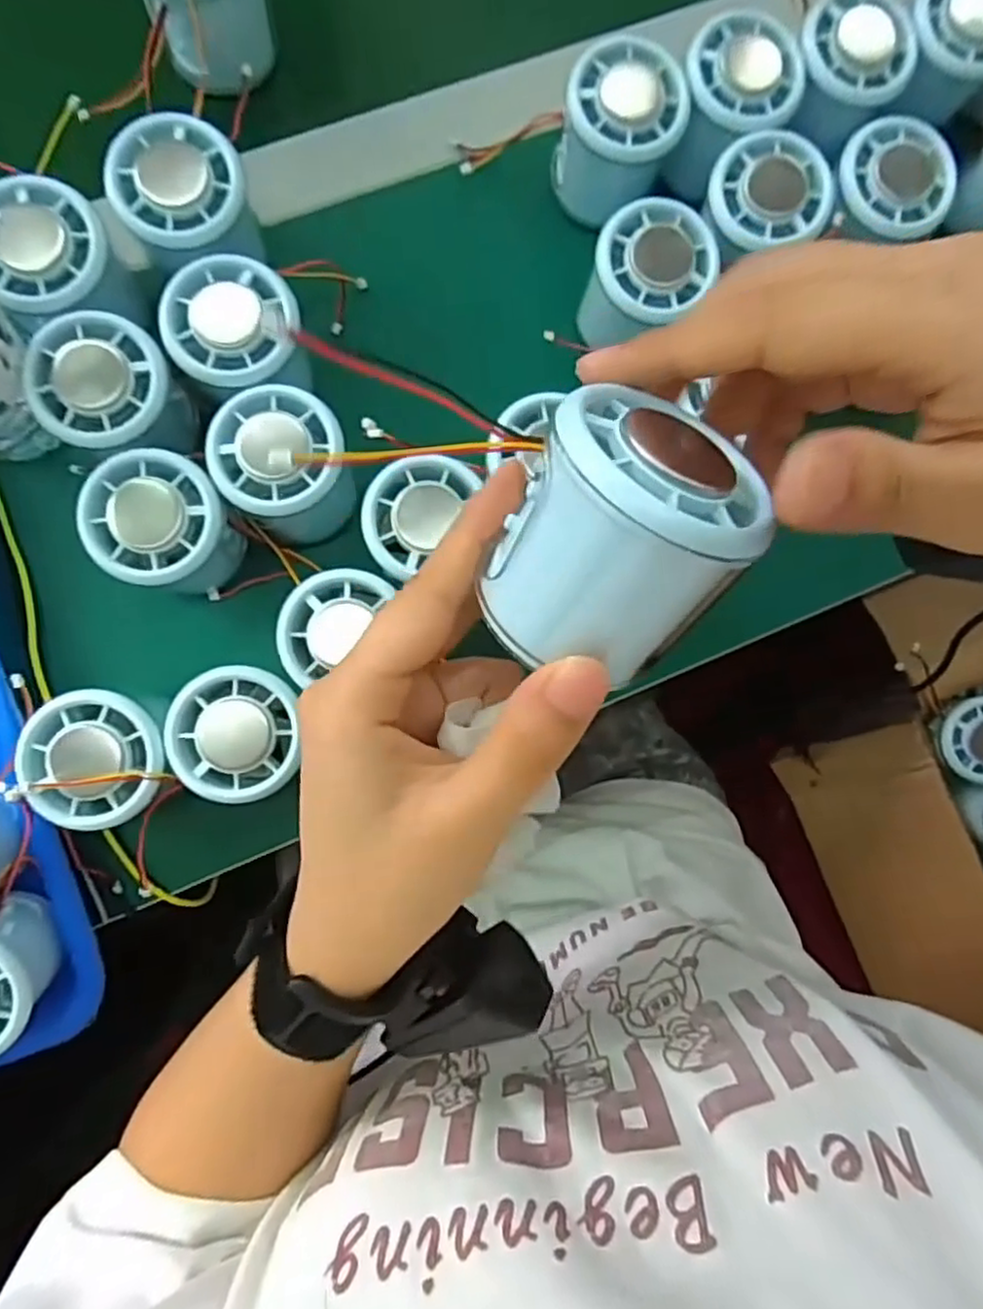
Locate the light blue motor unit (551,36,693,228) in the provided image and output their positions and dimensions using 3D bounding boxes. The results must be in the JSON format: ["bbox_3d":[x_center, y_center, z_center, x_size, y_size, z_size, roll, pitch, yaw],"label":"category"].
[{"bbox_3d":[0.060,-0.252,0.342,0.057,0.056,0.059,10,86,-5],"label":"light blue motor unit"}]

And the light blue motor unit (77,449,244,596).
[{"bbox_3d":[-0.146,-0.057,0.315,0.054,0.057,0.054,0,87,-5],"label":"light blue motor unit"}]

